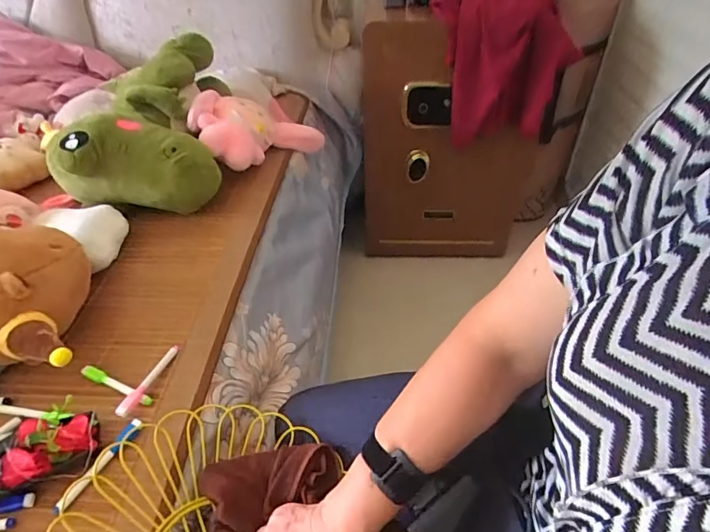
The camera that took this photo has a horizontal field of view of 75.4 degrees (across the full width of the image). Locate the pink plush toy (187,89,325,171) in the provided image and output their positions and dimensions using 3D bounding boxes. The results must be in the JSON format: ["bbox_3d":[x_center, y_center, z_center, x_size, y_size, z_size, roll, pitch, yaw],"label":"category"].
[{"bbox_3d":[-0.211,-0.296,1.025,0.300,0.124,0.135,-9,37,-43],"label":"pink plush toy"}]

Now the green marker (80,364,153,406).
[{"bbox_3d":[-0.304,0.151,0.586,0.114,0.012,0.014,16,46,19],"label":"green marker"}]

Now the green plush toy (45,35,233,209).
[{"bbox_3d":[-0.419,-0.295,0.942,0.271,0.191,0.407,-7,43,-4],"label":"green plush toy"}]

